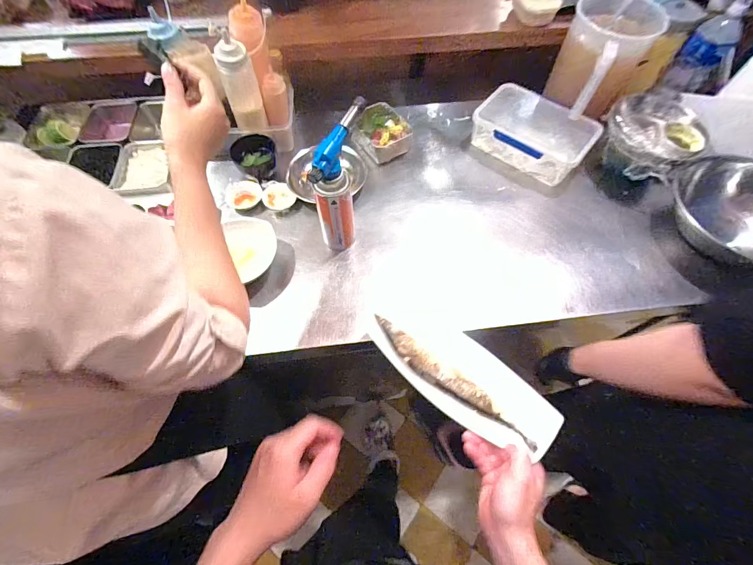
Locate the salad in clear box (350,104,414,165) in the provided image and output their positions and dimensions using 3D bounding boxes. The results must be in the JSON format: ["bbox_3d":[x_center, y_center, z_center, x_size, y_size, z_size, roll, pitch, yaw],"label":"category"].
[{"bbox_3d":[0.011,-0.344,0.820,0.114,0.066,0.138,-28,65,-15],"label":"salad in clear box"}]

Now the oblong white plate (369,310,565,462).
[{"bbox_3d":[0.105,0.122,0.481,0.277,0.016,0.100,35,85,28],"label":"oblong white plate"}]

